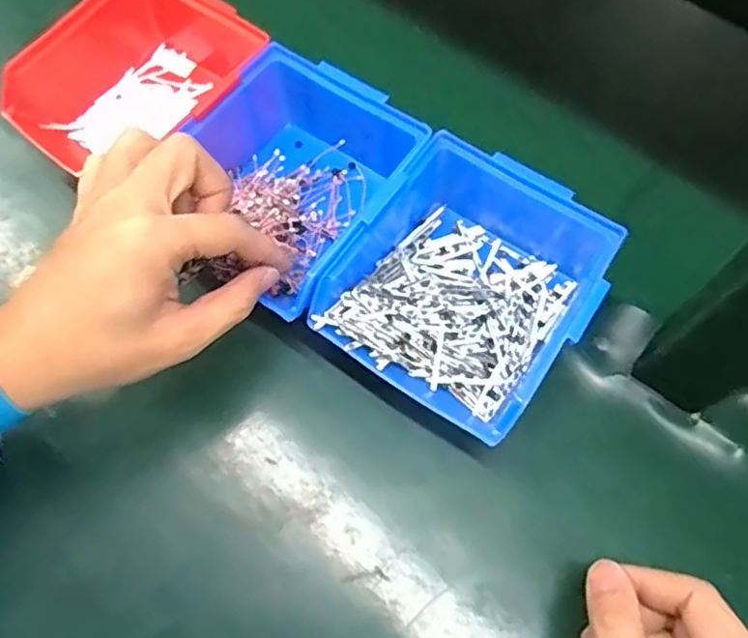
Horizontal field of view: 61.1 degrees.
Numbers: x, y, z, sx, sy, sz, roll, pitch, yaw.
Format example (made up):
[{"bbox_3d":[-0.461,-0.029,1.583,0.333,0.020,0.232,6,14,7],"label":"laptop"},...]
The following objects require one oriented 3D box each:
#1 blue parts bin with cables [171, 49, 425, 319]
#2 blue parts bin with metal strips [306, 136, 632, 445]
[{"bbox_3d":[-0.050,-0.077,0.385,0.129,0.071,0.124,40,75,16],"label":"blue parts bin with cables"},{"bbox_3d":[0.054,-0.020,0.358,0.127,0.064,0.148,32,69,13],"label":"blue parts bin with metal strips"}]

